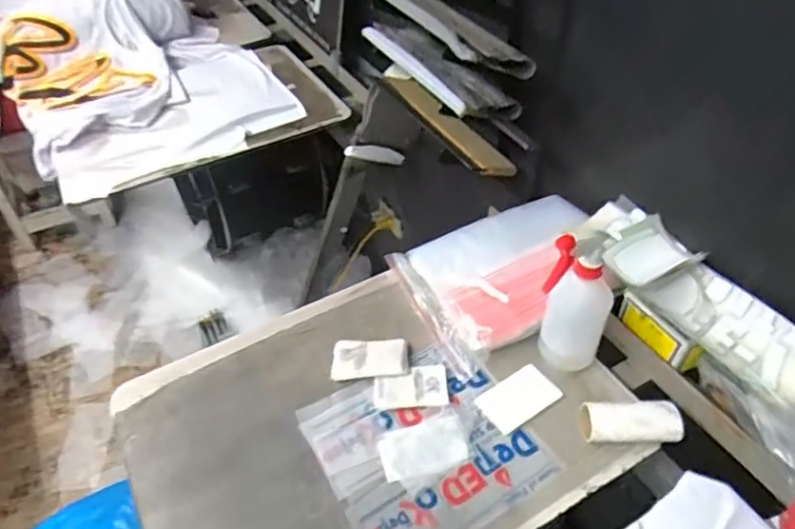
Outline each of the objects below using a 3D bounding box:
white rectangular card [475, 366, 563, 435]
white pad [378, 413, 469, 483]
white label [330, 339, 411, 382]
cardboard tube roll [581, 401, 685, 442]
[{"bbox_3d":[0.148,0.163,0.727,0.096,0.005,0.058,-27,48,-21],"label":"white rectangular card"},{"bbox_3d":[0.030,0.209,0.684,0.100,0.009,0.062,-14,45,-9],"label":"white pad"},{"bbox_3d":[-0.034,0.120,0.767,0.099,0.010,0.055,-5,44,0],"label":"white label"},{"bbox_3d":[0.265,0.181,0.679,0.107,0.035,0.047,-2,44,2],"label":"cardboard tube roll"}]

